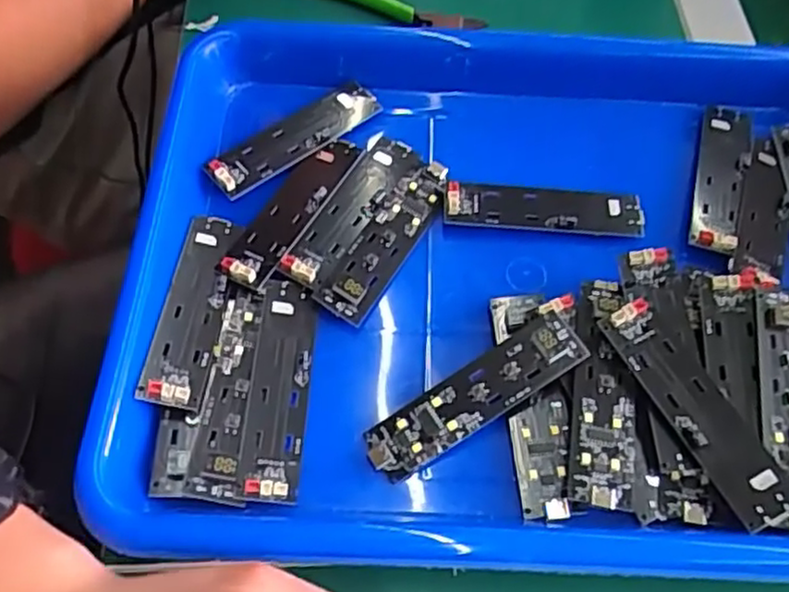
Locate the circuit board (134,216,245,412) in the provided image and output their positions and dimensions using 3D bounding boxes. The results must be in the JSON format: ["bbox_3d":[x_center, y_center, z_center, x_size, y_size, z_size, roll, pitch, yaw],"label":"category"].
[{"bbox_3d":[-0.082,0.002,0.288,0.023,0.010,0.090,5,61,0],"label":"circuit board"}]

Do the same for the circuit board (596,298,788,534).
[{"bbox_3d":[0.112,0.041,0.263,0.025,0.006,0.091,-28,66,-17],"label":"circuit board"}]

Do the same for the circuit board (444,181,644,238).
[{"bbox_3d":[0.070,-0.040,0.327,0.091,0.009,0.023,3,61,-1],"label":"circuit board"}]

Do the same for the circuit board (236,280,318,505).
[{"bbox_3d":[-0.045,0.035,0.278,0.023,0.006,0.090,3,61,-2],"label":"circuit board"}]

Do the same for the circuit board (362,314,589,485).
[{"bbox_3d":[0.031,0.039,0.274,0.091,0.008,0.023,-32,67,-3],"label":"circuit board"}]

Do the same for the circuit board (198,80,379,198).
[{"bbox_3d":[-0.047,-0.078,0.338,0.092,0.007,0.024,-35,68,-20],"label":"circuit board"}]

